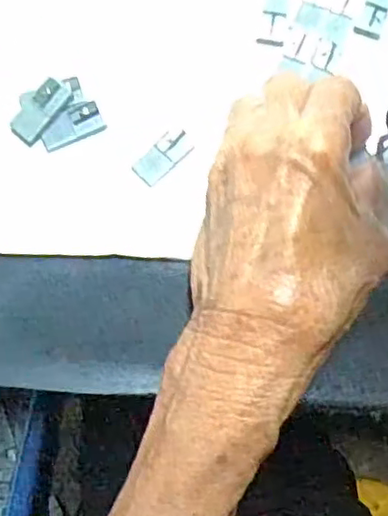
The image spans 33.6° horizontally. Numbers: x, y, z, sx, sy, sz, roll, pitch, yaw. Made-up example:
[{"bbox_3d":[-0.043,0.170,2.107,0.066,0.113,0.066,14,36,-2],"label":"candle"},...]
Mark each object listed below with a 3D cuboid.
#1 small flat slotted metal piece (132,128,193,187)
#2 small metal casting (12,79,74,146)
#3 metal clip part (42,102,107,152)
[{"bbox_3d":[-0.013,-0.043,0.268,0.013,0.004,0.026,44,81,8],"label":"small flat slotted metal piece"},{"bbox_3d":[-0.064,-0.061,0.268,0.014,0.005,0.028,40,81,8],"label":"small metal casting"},{"bbox_3d":[-0.052,-0.056,0.271,0.027,0.006,0.012,-23,79,-5],"label":"metal clip part"}]

